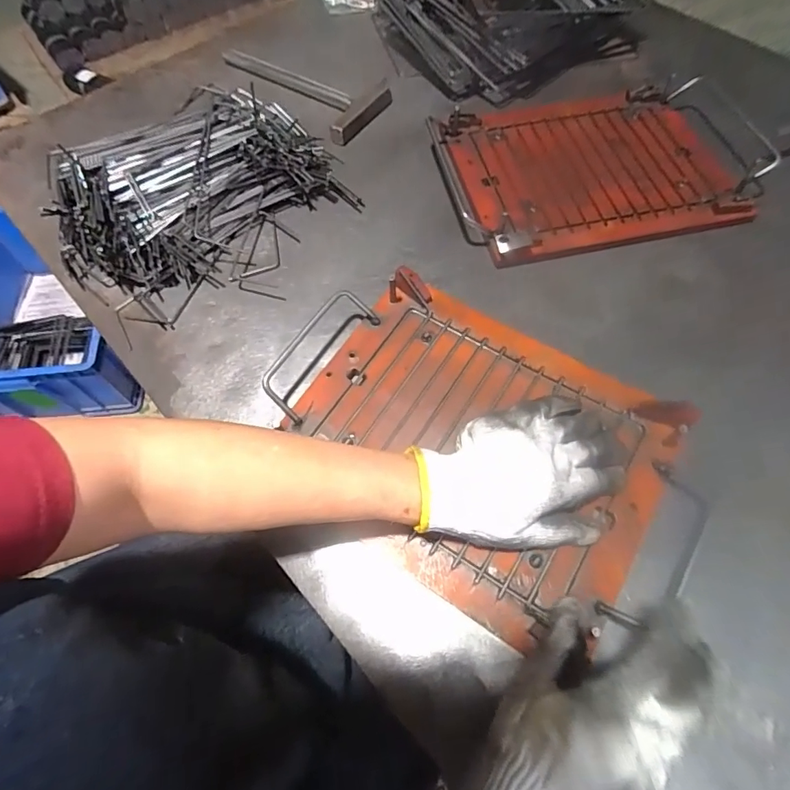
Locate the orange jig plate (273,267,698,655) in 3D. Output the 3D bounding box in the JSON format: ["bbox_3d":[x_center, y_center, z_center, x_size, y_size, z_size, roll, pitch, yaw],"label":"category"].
[{"bbox_3d":[0.071,0.034,0.427,0.308,0.015,0.247,33,71,18],"label":"orange jig plate"}]

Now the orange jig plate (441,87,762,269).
[{"bbox_3d":[0.226,-0.266,0.566,0.289,0.024,0.227,-11,64,-2],"label":"orange jig plate"}]

